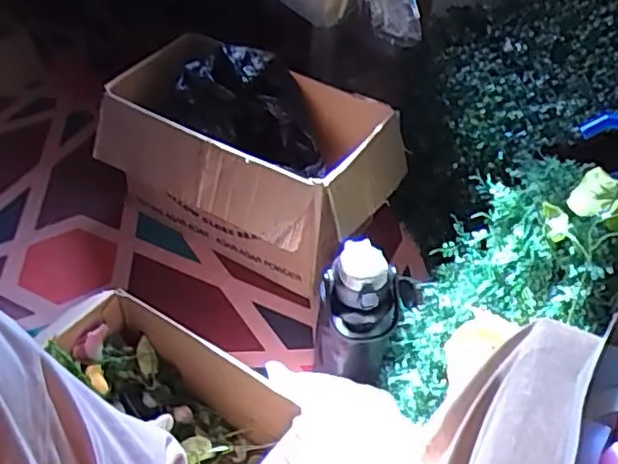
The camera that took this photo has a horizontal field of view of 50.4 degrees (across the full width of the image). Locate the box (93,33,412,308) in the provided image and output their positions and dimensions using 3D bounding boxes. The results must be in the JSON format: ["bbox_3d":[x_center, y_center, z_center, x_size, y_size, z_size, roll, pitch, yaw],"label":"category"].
[{"bbox_3d":[-0.109,-0.128,1.243,0.516,0.278,0.315,27,51,21],"label":"box"}]

